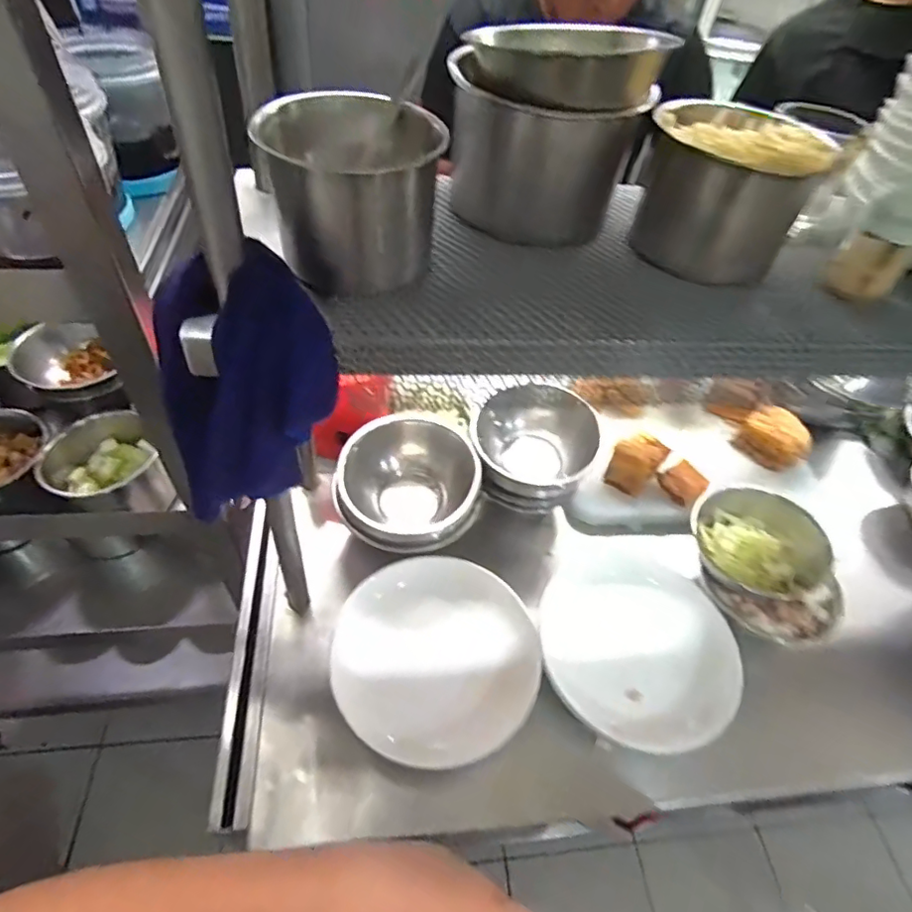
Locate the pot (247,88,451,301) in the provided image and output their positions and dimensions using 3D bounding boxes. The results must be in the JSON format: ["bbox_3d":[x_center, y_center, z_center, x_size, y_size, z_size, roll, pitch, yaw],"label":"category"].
[{"bbox_3d":[-0.072,-0.181,0.384,0.119,0.094,0.093,-7,50,-13],"label":"pot"}]

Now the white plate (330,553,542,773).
[{"bbox_3d":[-0.023,0.225,0.621,0.221,0.051,0.215,3,49,-4],"label":"white plate"}]

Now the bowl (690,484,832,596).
[{"bbox_3d":[0.360,0.100,0.661,0.109,0.067,0.149,-13,52,-18],"label":"bowl"}]

